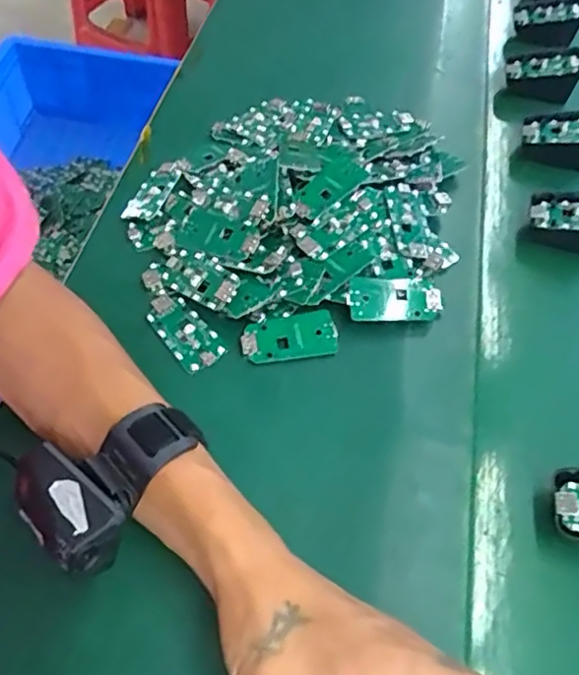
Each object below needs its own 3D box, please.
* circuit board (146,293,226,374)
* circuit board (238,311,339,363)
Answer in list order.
[{"bbox_3d":[-0.073,-0.005,0.410,0.029,0.005,0.065,-33,65,-23],"label":"circuit board"},{"bbox_3d":[0.000,0.000,0.404,0.063,0.004,0.031,-7,72,-5],"label":"circuit board"}]

